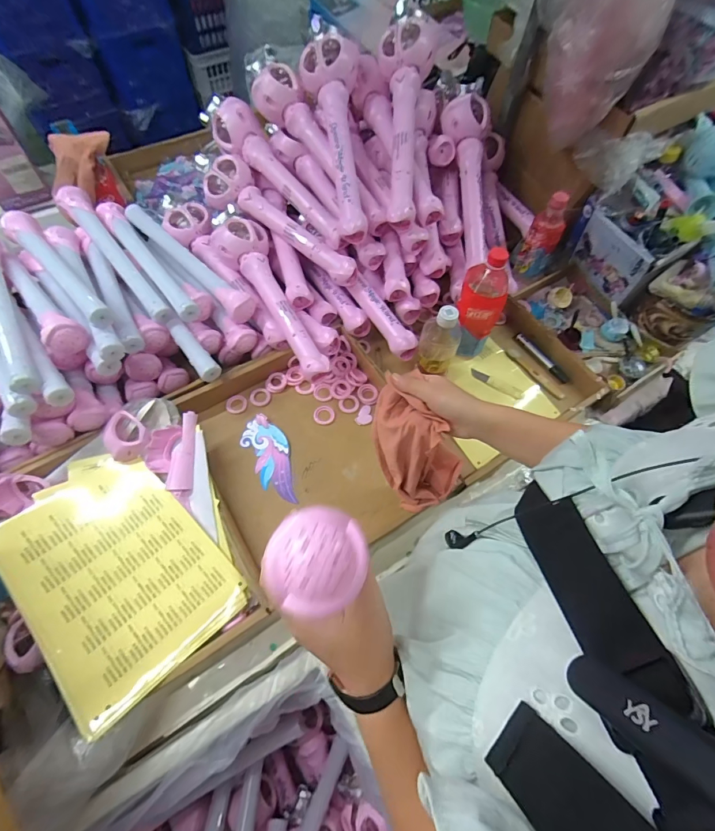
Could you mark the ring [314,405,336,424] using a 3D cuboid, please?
[{"bbox_3d":[-0.060,-0.002,0.712,0.038,0.004,0.038,1,65,-2],"label":"ring"}]

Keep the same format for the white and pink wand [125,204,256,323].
[{"bbox_3d":[-0.296,-0.277,0.697,0.301,0.054,0.051,41,70,15],"label":"white and pink wand"}]

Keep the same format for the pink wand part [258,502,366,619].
[{"bbox_3d":[-0.022,0.074,0.206,0.052,0.013,0.052,5,65,0],"label":"pink wand part"}]

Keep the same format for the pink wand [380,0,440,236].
[{"bbox_3d":[0.074,-0.501,0.686,0.081,0.079,0.336,2,90,-2],"label":"pink wand"}]

